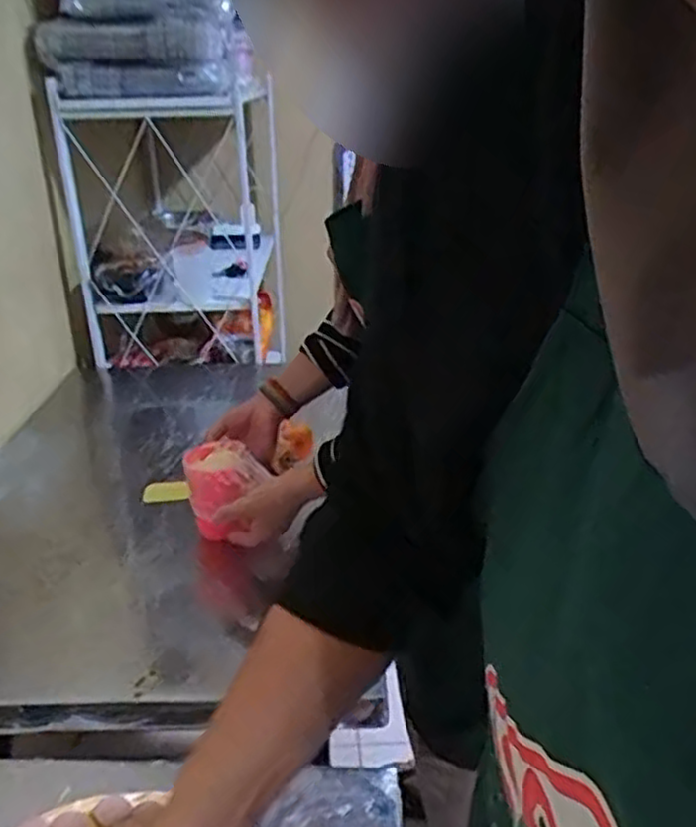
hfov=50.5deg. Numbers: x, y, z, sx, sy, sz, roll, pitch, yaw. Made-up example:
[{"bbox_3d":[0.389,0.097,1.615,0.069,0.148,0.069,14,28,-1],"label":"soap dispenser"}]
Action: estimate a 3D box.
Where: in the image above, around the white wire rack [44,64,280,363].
[{"bbox_3d":[-0.376,-0.405,1.655,0.451,0.575,0.342,-3,25,-5],"label":"white wire rack"}]

